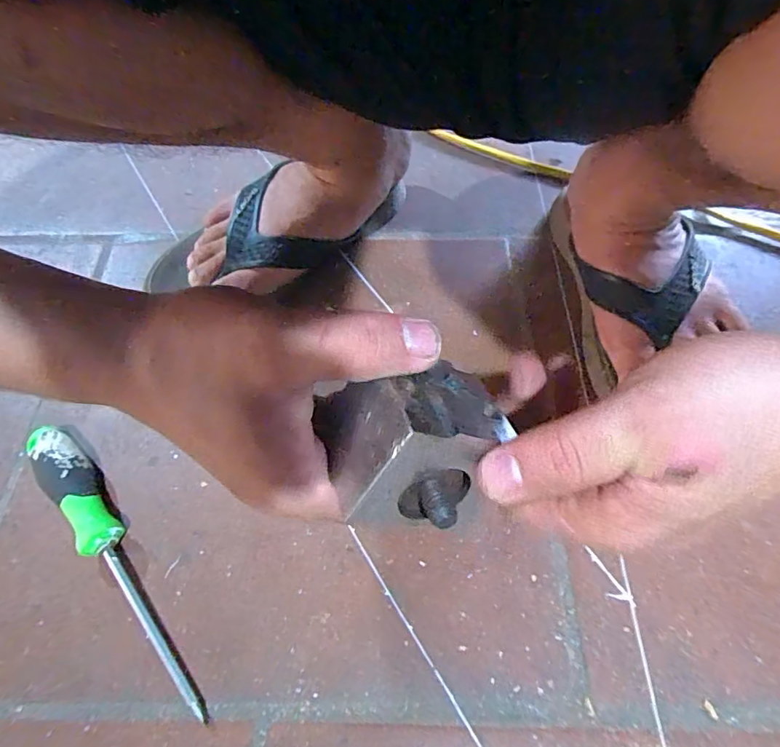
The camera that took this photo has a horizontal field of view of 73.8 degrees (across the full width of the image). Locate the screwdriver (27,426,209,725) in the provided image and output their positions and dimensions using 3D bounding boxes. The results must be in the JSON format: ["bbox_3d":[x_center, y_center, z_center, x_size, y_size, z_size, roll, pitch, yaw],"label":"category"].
[{"bbox_3d":[-0.184,0.123,0.347,0.030,0.034,0.226,-36,63,-20],"label":"screwdriver"}]

